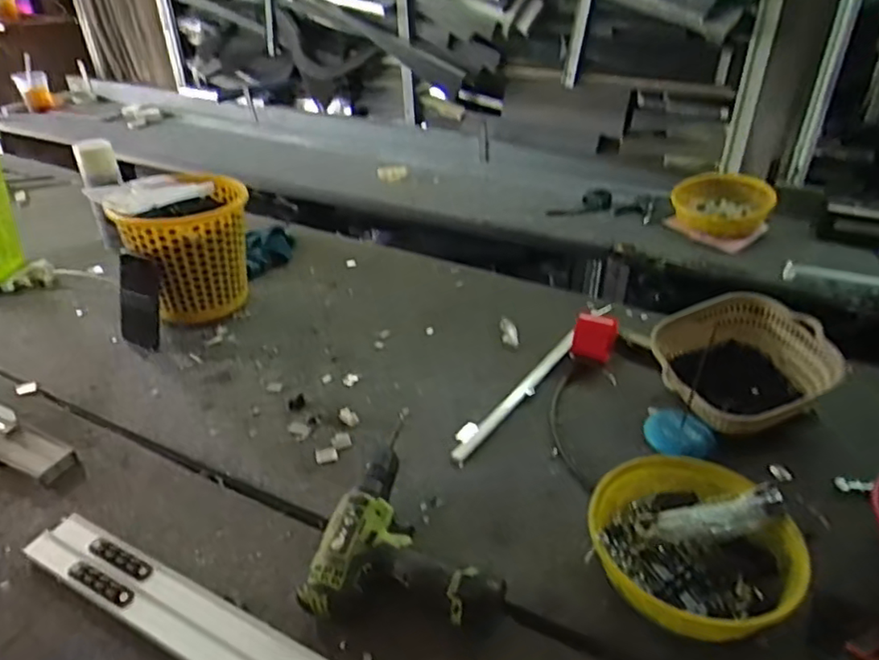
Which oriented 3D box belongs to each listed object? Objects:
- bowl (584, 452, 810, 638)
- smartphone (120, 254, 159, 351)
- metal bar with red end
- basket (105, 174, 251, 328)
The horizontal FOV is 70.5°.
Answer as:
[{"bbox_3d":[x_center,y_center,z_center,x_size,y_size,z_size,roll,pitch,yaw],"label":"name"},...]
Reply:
[{"bbox_3d":[0.240,0.215,0.605,0.184,0.070,0.178,-1,33,1],"label":"bowl"},{"bbox_3d":[-0.465,-0.045,0.962,0.072,0.138,0.012,12,16,16],"label":"smartphone"},{"bbox_3d":[0.131,0.066,0.847,0.065,0.057,0.336,27,42,37],"label":"metal bar with red end"},{"bbox_3d":[-0.402,-0.127,1.025,0.188,0.197,0.190,-8,33,-11],"label":"basket"}]

